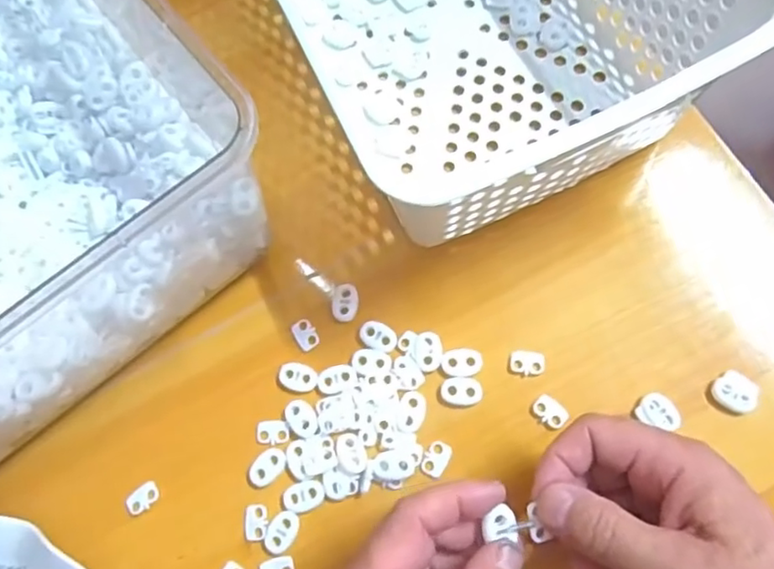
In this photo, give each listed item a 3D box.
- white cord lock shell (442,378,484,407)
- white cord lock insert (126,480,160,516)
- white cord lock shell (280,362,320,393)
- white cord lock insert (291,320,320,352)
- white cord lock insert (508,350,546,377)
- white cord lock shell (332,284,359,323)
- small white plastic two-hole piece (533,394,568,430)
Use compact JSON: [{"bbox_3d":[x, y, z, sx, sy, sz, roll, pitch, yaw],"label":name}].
[{"bbox_3d":[0.042,0.060,0.342,0.022,0.004,0.015,-2,73,4],"label":"white cord lock shell"},{"bbox_3d":[-0.136,0.119,0.344,0.018,0.005,0.012,-37,74,-6],"label":"white cord lock insert"},{"bbox_3d":[-0.051,0.053,0.353,0.022,0.004,0.016,11,75,8],"label":"white cord lock shell"},{"bbox_3d":[-0.048,0.029,0.360,0.013,0.004,0.018,-30,73,-4],"label":"white cord lock insert"},{"bbox_3d":[0.079,0.044,0.345,0.019,0.004,0.014,2,74,5],"label":"white cord lock insert"},{"bbox_3d":[-0.024,0.011,0.363,0.015,0.004,0.022,3,74,6],"label":"white cord lock shell"},{"bbox_3d":[0.090,0.070,0.338,0.014,0.004,0.018,-42,75,-8],"label":"small white plastic two-hole piece"}]

